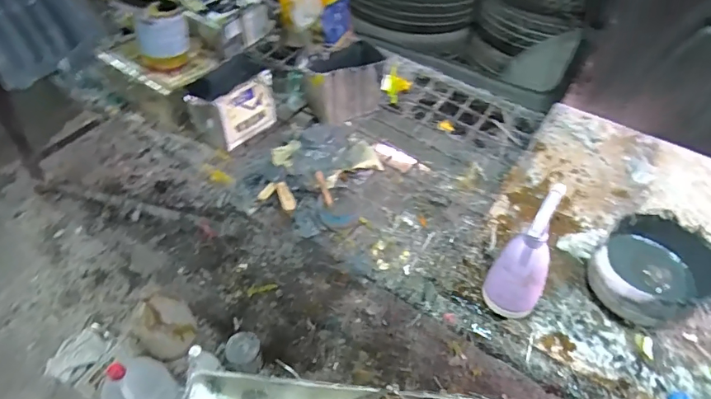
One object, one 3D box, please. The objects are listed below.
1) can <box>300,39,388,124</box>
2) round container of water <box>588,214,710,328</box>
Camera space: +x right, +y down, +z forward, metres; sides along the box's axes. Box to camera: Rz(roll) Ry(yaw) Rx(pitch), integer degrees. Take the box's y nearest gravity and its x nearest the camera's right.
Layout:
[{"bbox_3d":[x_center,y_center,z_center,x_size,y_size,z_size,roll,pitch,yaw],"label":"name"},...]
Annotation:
[{"bbox_3d":[-0.022,-0.260,1.056,0.188,0.123,0.099,-19,52,-16],"label":"can"},{"bbox_3d":[0.477,0.116,0.759,0.178,0.096,0.159,-32,57,-25],"label":"round container of water"}]

